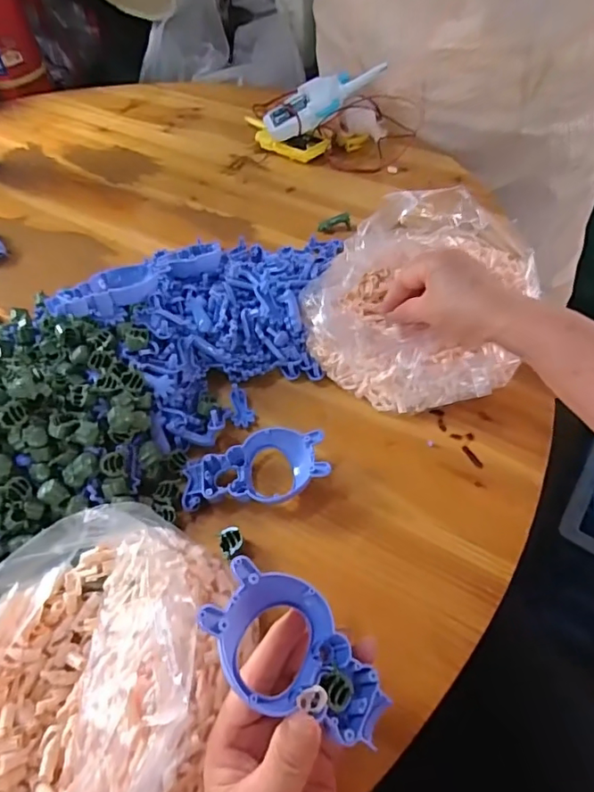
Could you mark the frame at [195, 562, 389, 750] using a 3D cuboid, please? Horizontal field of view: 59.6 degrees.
[{"bbox_3d":[0.000,0.125,0.254,0.100,0.015,0.054,38,47,-4],"label":"frame"}]

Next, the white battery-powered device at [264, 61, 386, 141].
[{"bbox_3d":[0.035,-0.395,0.688,0.164,0.030,0.051,-27,51,8],"label":"white battery-powered device"}]

